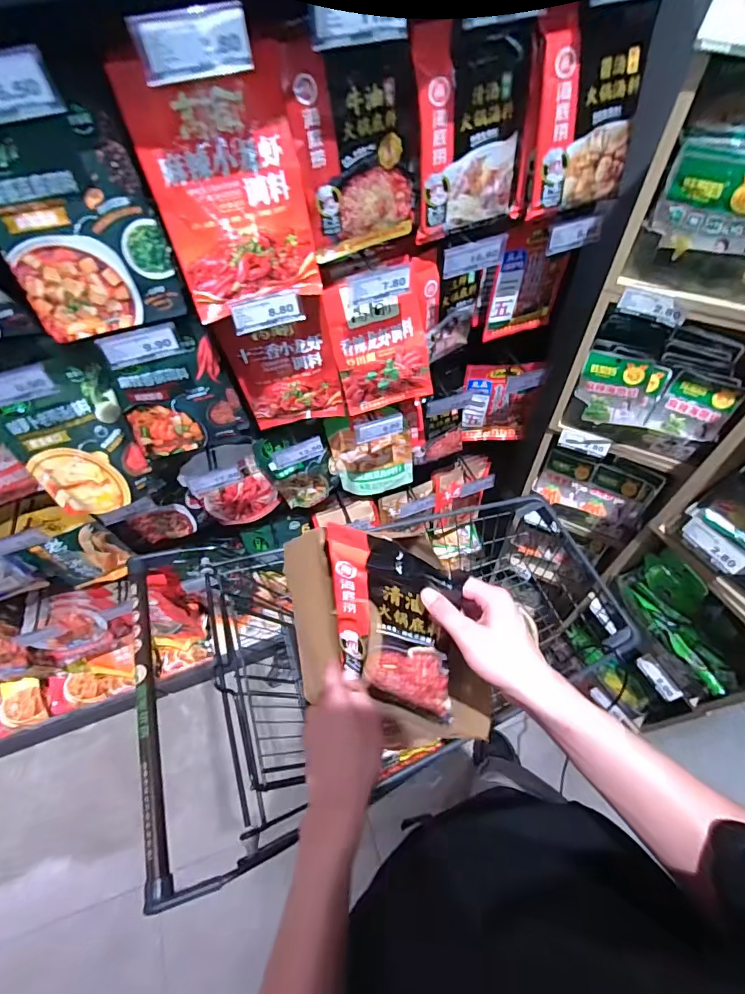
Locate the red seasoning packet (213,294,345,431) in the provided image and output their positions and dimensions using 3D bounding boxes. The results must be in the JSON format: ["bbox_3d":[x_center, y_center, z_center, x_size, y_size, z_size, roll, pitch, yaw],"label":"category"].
[{"bbox_3d":[-0.151,-0.220,0.798,0.172,0.233,0.020,-10,56,-3],"label":"red seasoning packet"}]

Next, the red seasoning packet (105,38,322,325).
[{"bbox_3d":[-0.166,-0.361,0.545,0.173,0.234,0.064,-20,57,-10],"label":"red seasoning packet"}]

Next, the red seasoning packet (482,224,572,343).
[{"bbox_3d":[0.293,-0.401,0.840,0.151,0.217,0.025,-24,57,-12],"label":"red seasoning packet"}]

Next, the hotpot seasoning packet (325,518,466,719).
[{"bbox_3d":[0.023,0.147,0.496,0.140,0.228,0.013,9,26,25],"label":"hotpot seasoning packet"}]

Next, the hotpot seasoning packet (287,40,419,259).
[{"bbox_3d":[-0.014,-0.433,0.580,0.164,0.214,0.027,-24,58,-12],"label":"hotpot seasoning packet"}]

